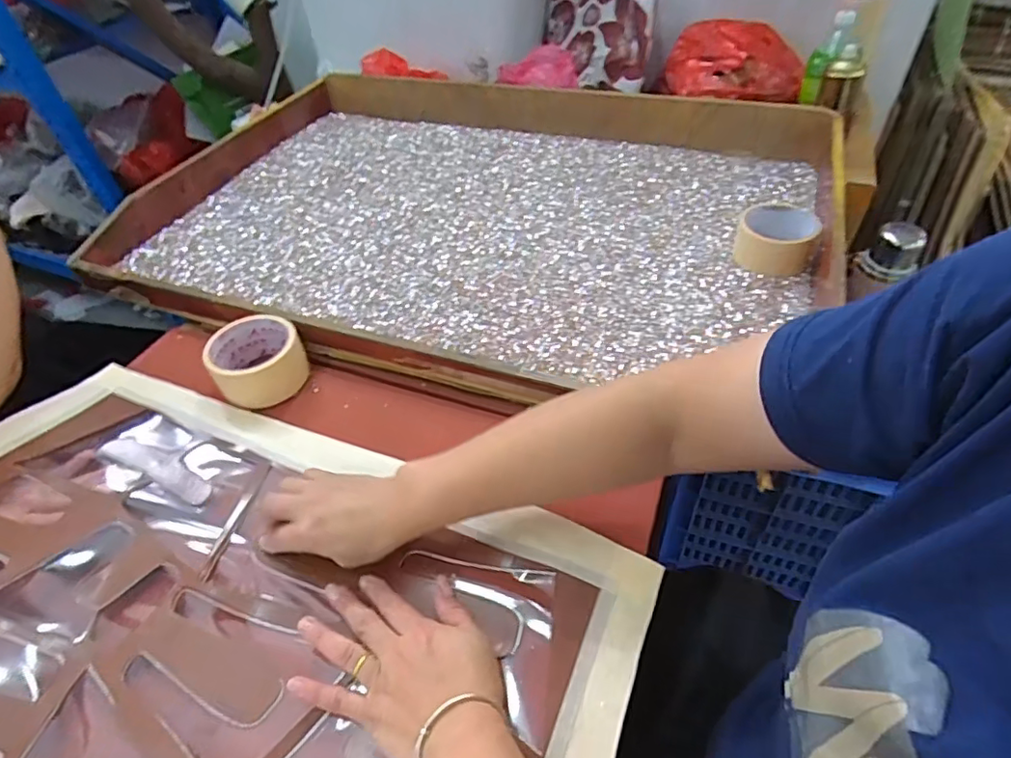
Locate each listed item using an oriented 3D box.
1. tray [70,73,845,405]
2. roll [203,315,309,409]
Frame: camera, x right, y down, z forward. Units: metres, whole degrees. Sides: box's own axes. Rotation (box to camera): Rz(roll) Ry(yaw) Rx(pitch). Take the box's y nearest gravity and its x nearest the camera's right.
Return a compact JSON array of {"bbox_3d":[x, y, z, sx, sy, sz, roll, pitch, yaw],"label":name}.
[{"bbox_3d":[-0.050,-0.262,0.790,0.904,0.061,0.623,14,50,18],"label":"tray"},{"bbox_3d":[-0.261,-0.021,0.595,0.089,0.050,0.084,-3,47,3],"label":"roll"}]

